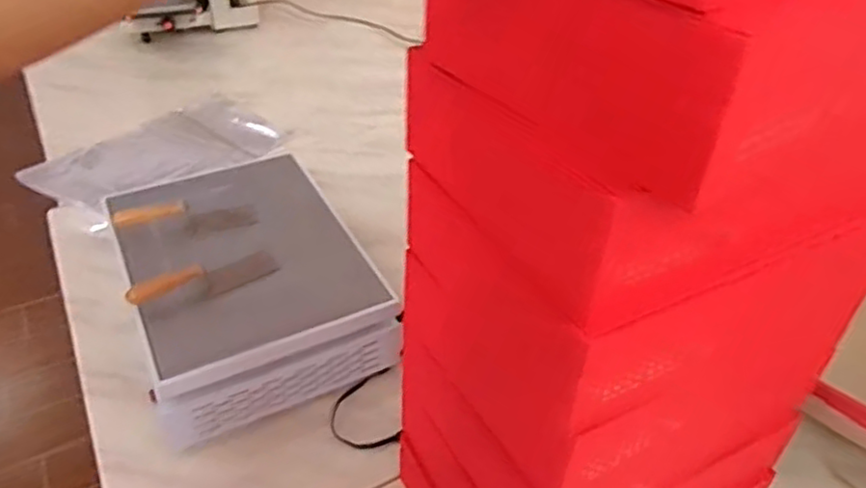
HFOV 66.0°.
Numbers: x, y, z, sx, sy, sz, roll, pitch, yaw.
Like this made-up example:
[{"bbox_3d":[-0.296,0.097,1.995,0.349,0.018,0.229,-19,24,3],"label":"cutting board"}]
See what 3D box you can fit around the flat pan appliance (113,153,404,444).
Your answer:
[{"bbox_3d":[-0.281,0.060,1.006,0.324,0.170,0.394,-16,43,-21],"label":"flat pan appliance"}]

